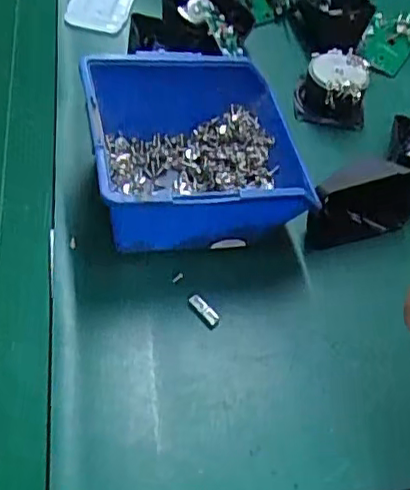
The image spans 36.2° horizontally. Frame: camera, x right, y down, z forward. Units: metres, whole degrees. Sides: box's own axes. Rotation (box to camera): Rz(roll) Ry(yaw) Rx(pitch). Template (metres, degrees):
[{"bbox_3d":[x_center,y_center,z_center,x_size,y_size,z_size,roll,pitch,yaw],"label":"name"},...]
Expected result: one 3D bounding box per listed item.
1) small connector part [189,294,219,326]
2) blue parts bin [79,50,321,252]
[{"bbox_3d":[-0.001,0.034,0.337,0.006,0.005,0.019,-33,65,-30],"label":"small connector part"},{"bbox_3d":[-0.004,-0.054,0.359,0.115,0.065,0.113,-6,55,-15],"label":"blue parts bin"}]

